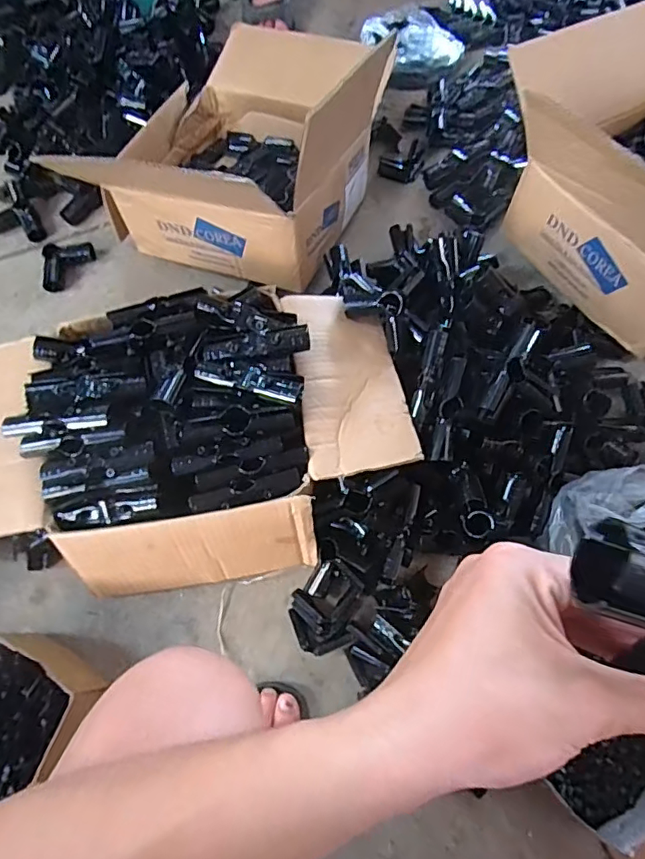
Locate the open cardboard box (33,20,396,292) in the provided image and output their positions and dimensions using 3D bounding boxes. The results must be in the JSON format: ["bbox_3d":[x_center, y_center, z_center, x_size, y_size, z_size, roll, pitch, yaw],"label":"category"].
[{"bbox_3d":[-0.125,-0.444,0.828,0.354,0.238,0.405,24,71,12],"label":"open cardboard box"}]

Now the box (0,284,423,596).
[{"bbox_3d":[-0.180,0.009,0.695,0.553,0.183,0.341,-8,67,0],"label":"box"}]

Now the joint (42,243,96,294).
[{"bbox_3d":[-0.438,-0.278,0.915,0.083,0.029,0.088,1,68,3],"label":"joint"}]

